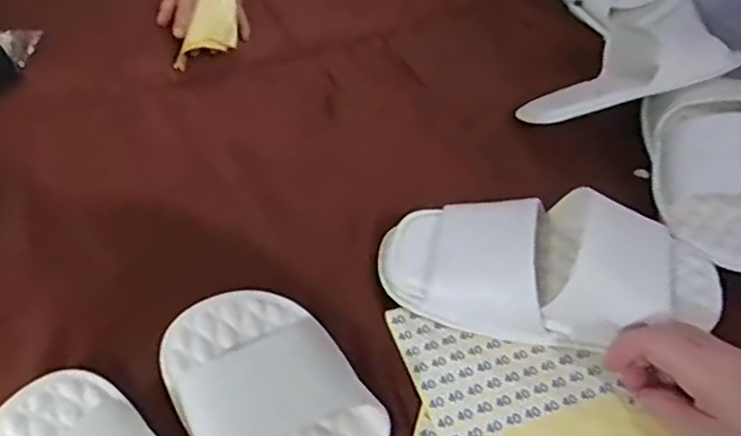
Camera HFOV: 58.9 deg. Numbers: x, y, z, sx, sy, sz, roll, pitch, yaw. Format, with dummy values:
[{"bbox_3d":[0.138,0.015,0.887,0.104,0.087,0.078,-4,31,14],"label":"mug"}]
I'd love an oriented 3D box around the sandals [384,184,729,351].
[{"bbox_3d":[0.128,0.032,0.473,0.234,0.064,0.097,2,46,8],"label":"sandals"}]

